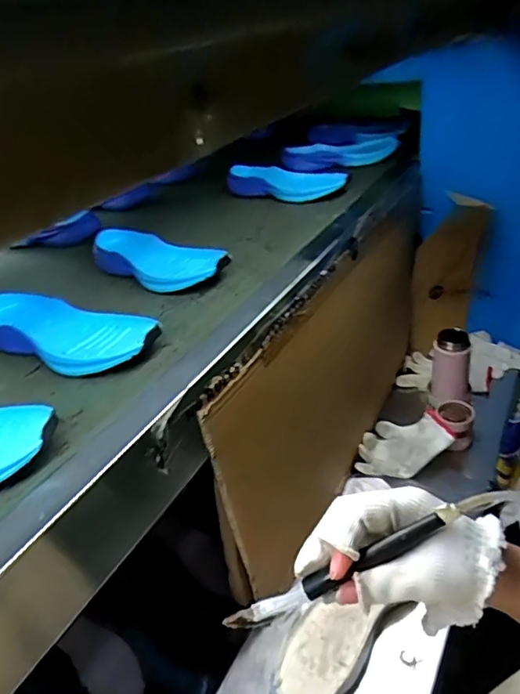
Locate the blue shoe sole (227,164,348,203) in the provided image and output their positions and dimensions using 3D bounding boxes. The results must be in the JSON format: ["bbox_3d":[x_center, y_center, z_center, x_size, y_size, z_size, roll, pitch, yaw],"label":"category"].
[{"bbox_3d":[0.045,-0.298,0.958,0.220,0.056,0.056,11,33,29],"label":"blue shoe sole"}]

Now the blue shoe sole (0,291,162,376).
[{"bbox_3d":[-0.214,-0.017,0.585,0.239,0.043,0.091,11,32,29],"label":"blue shoe sole"}]

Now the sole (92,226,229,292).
[{"bbox_3d":[-0.140,-0.121,0.724,0.221,0.048,0.074,19,37,39],"label":"sole"}]

